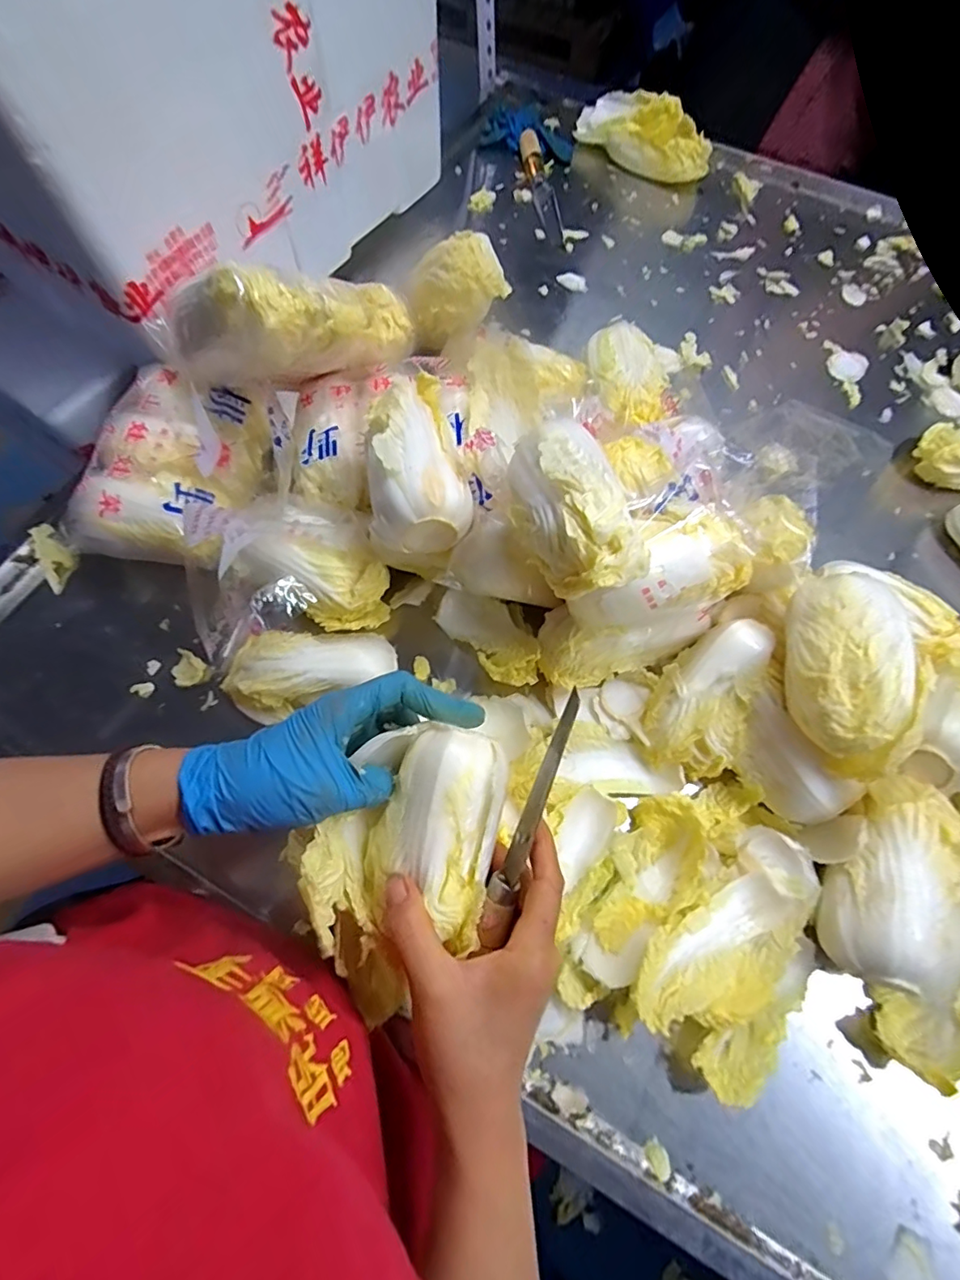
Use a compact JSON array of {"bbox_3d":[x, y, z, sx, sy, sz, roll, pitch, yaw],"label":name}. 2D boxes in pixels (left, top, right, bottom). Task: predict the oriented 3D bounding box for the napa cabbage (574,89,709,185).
[{"bbox_3d":[0.223,-0.693,0.729,0.069,0.067,0.211,-42,74,-17],"label":"napa cabbage"}]

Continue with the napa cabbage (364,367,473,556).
[{"bbox_3d":[-0.050,-0.138,0.414,0.075,0.078,0.153,-7,67,-4],"label":"napa cabbage"}]

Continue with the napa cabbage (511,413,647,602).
[{"bbox_3d":[0.056,-0.087,0.330,0.065,0.058,0.133,-16,68,-8],"label":"napa cabbage"}]

